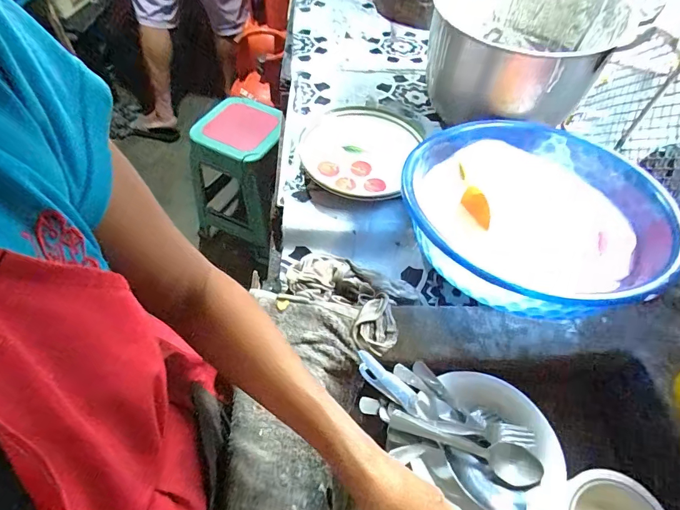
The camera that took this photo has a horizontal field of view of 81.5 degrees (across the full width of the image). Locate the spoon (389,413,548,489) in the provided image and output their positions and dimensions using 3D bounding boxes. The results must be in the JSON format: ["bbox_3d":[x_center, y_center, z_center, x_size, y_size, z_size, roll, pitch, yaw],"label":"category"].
[{"bbox_3d":[0.138,0.210,0.434,0.177,0.013,0.039,22,56,-5],"label":"spoon"}]

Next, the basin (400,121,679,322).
[{"bbox_3d":[0.260,-0.055,0.574,0.346,0.140,0.351,-20,59,-16],"label":"basin"}]

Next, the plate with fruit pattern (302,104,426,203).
[{"bbox_3d":[0.030,-0.178,0.677,0.201,0.037,0.214,-3,57,5],"label":"plate with fruit pattern"}]

